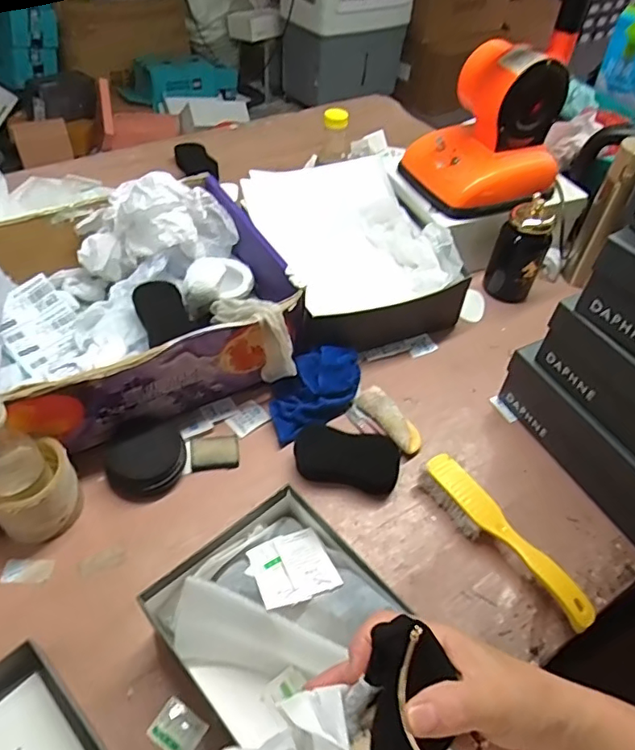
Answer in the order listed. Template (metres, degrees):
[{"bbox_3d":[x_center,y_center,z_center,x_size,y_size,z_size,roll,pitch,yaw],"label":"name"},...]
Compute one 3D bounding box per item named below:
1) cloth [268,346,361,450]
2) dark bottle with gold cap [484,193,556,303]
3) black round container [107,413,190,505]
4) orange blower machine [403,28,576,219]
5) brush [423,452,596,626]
[{"bbox_3d":[-0.008,0.014,0.737,0.148,0.056,0.090,-36,60,-30],"label":"cloth"},{"bbox_3d":[0.329,-0.204,0.886,0.079,0.156,0.082,26,52,17],"label":"dark bottle with gold cap"},{"bbox_3d":[-0.208,0.096,0.668,0.091,0.031,0.098,2,49,-3],"label":"black round container"},{"bbox_3d":[0.270,-0.385,0.861,0.229,0.201,0.170,-3,49,-7],"label":"orange blower machine"},{"bbox_3d":[0.203,0.179,0.611,0.041,0.046,0.224,-25,55,-24],"label":"brush"}]

